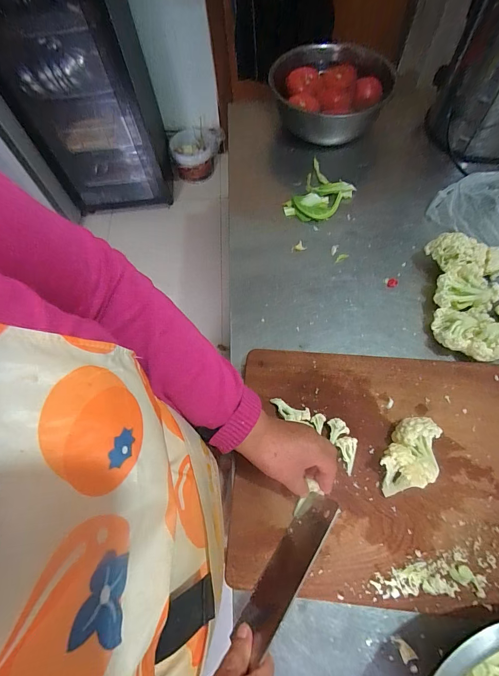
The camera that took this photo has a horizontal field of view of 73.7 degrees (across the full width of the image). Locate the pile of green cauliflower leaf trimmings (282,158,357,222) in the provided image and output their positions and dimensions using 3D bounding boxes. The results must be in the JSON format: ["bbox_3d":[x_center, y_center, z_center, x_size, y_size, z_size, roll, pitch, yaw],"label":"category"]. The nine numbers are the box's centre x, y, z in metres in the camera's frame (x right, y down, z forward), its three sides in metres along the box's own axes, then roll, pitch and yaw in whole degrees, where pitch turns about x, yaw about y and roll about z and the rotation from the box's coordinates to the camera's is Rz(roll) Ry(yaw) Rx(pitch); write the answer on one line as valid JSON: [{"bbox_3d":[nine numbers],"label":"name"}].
[{"bbox_3d":[0.148,-0.312,0.704,0.111,0.040,0.148,34,72,17],"label":"pile of green cauliflower leaf trimmings"}]

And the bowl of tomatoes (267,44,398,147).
[{"bbox_3d":[0.203,-0.576,0.773,0.251,0.109,0.243,-1,65,3],"label":"bowl of tomatoes"}]

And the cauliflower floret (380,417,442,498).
[{"bbox_3d":[0.211,0.155,0.441,0.073,0.058,0.090,-4,65,1],"label":"cauliflower floret"}]

